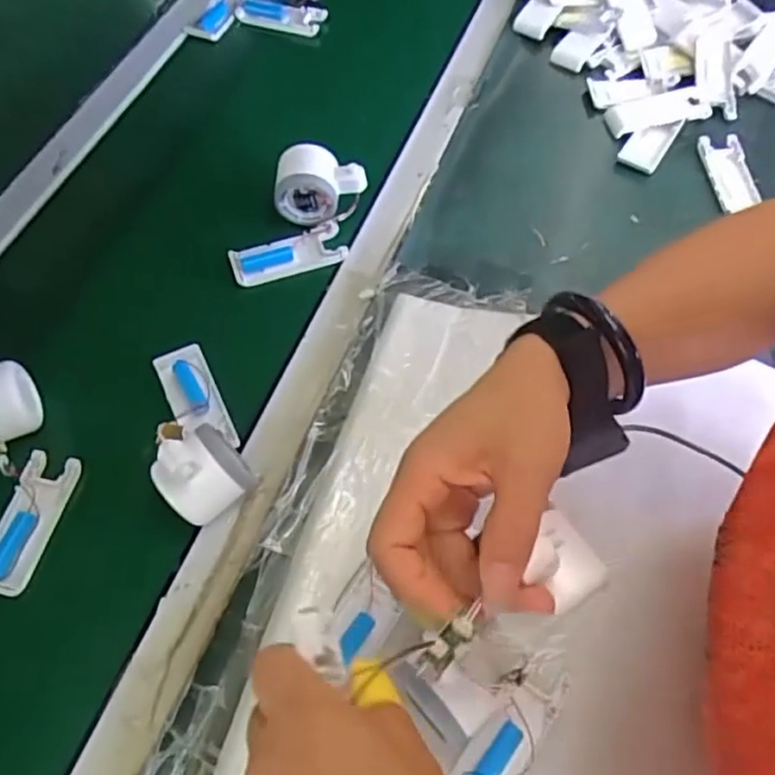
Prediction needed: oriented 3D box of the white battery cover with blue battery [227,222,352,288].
[{"bbox_3d":[-0.093,-0.125,0.620,0.105,0.017,0.040,-16,63,-9],"label":"white battery cover with blue battery"}]

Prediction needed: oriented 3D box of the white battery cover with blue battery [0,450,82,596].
[{"bbox_3d":[-0.269,0.099,0.492,0.040,0.011,0.104,13,62,6],"label":"white battery cover with blue battery"}]

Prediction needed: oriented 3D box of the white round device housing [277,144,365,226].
[{"bbox_3d":[-0.063,-0.193,0.628,0.082,0.051,0.051,4,61,1],"label":"white round device housing"}]

